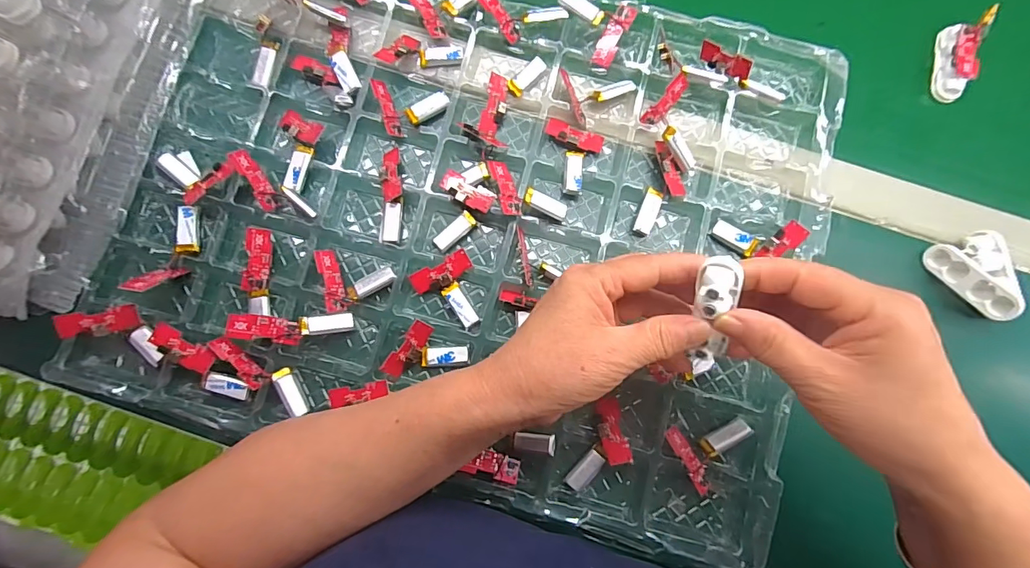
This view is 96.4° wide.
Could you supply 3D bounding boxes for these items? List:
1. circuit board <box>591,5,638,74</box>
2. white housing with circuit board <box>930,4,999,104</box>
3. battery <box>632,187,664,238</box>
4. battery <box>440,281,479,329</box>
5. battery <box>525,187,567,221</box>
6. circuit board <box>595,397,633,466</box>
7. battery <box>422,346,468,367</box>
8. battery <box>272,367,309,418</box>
[{"bbox_3d":[0.073,-0.184,0.349,0.016,0.009,0.050,28,102,4],"label":"circuit board"},{"bbox_3d":[0.343,-0.177,0.355,0.020,0.029,0.061,16,82,2],"label":"white housing with circuit board"},{"bbox_3d":[0.097,-0.052,0.337,0.013,0.011,0.034,20,82,2],"label":"battery"},{"bbox_3d":[-0.038,0.015,0.324,0.013,0.005,0.033,-30,83,-4],"label":"battery"},{"bbox_3d":[0.023,-0.057,0.330,0.035,0.005,0.012,24,81,-25],"label":"battery"},{"bbox_3d":[0.066,0.099,0.309,0.017,0.004,0.043,-17,51,12],"label":"circuit board"},{"bbox_3d":[-0.048,0.050,0.318,0.032,0.005,0.014,-1,82,0],"label":"battery"},{"bbox_3d":[-0.149,0.072,0.306,0.010,0.014,0.033,-24,95,-4],"label":"battery"}]

